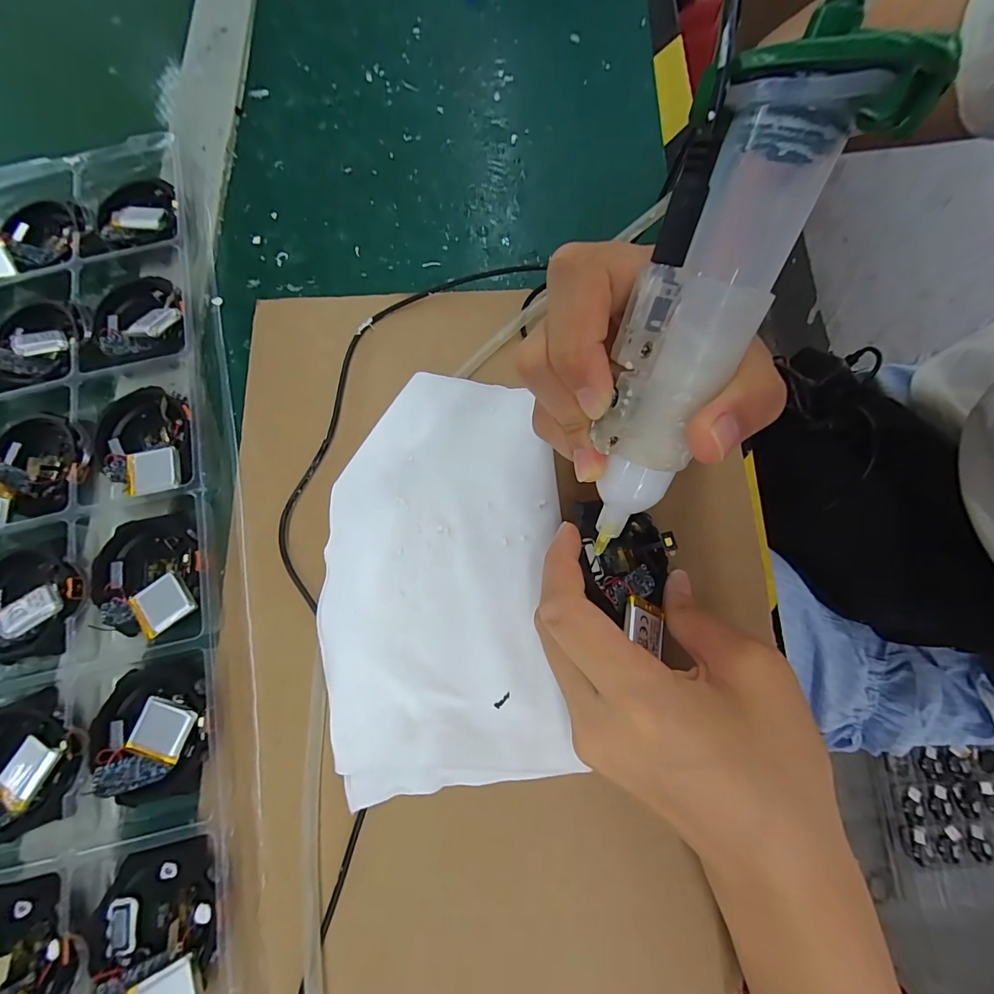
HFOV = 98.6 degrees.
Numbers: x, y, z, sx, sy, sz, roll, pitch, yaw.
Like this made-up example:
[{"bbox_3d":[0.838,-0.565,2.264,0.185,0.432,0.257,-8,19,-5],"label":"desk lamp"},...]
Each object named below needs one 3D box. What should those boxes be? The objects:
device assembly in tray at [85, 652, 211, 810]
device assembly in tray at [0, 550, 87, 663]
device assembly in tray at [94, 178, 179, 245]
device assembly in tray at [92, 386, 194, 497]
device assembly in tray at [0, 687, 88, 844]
[{"bbox_3d":[-0.149,0.099,0.182,0.049,0.016,0.056,-16,77,-5],"label":"device assembly in tray"},{"bbox_3d":[-0.220,0.048,0.192,0.051,0.015,0.048,-1,76,-2],"label":"device assembly in tray"},{"bbox_3d":[-0.206,-0.164,0.247,0.050,0.014,0.043,4,76,-1],"label":"device assembly in tray"},{"bbox_3d":[-0.177,-0.029,0.216,0.048,0.014,0.060,-9,77,-4],"label":"device assembly in tray"},{"bbox_3d":[-0.202,0.114,0.177,0.050,0.011,0.050,0,76,-2],"label":"device assembly in tray"}]

